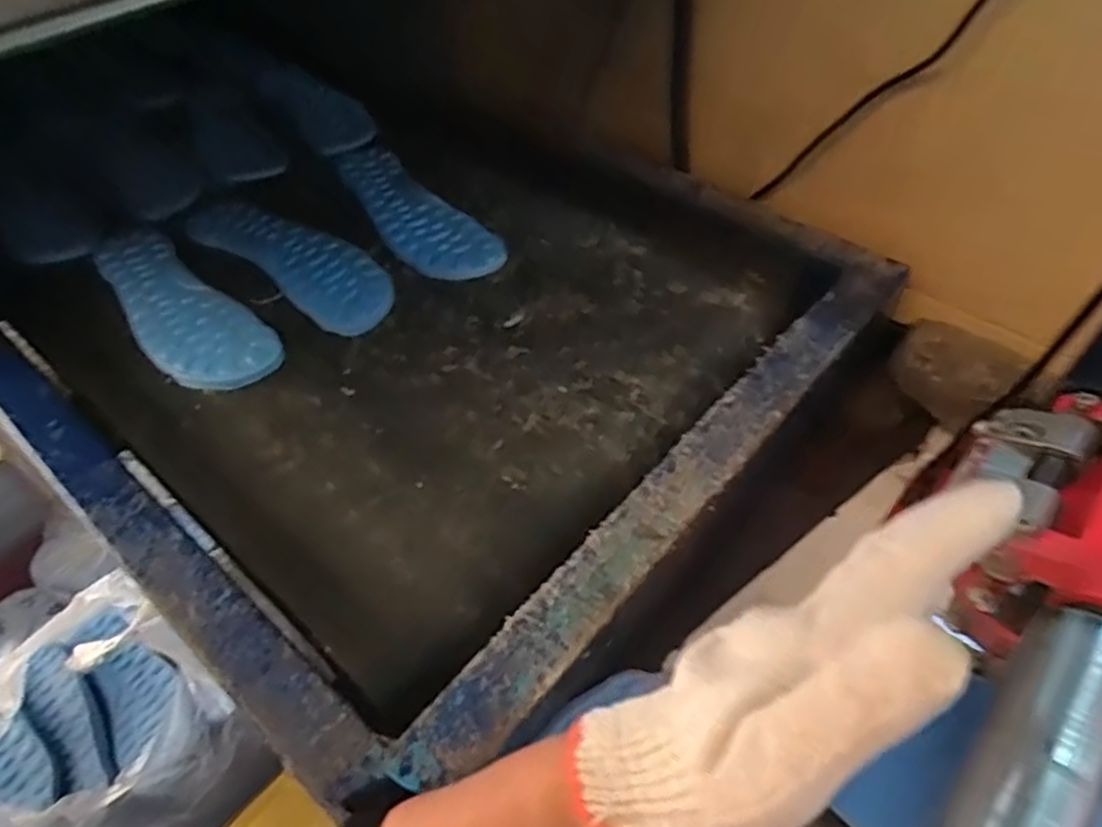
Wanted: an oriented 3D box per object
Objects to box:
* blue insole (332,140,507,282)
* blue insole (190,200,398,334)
[{"bbox_3d":[-0.142,-0.205,0.707,0.081,0.013,0.259,-31,55,-21],"label":"blue insole"},{"bbox_3d":[-0.236,-0.147,0.655,0.230,0.015,0.081,31,58,25],"label":"blue insole"}]

